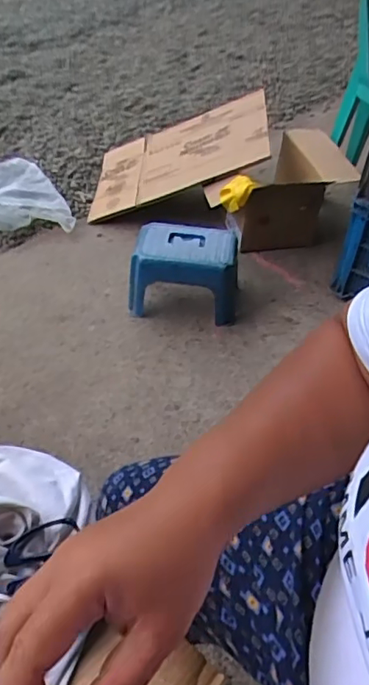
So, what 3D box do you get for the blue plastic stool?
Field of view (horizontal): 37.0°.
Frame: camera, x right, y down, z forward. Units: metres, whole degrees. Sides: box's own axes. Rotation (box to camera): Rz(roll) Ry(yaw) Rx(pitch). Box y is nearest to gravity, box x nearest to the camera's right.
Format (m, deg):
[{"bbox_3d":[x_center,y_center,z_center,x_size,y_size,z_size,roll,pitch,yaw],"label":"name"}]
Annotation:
[{"bbox_3d":[0.004,-0.186,1.489,0.292,0.192,0.192,5,45,-1],"label":"blue plastic stool"}]

